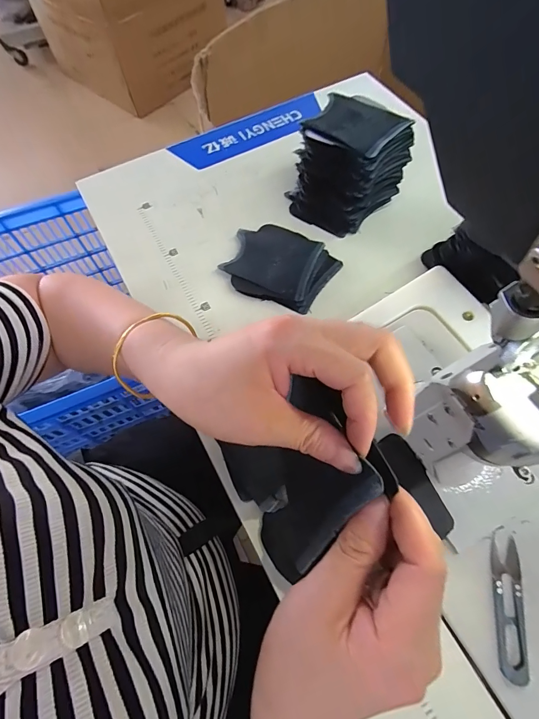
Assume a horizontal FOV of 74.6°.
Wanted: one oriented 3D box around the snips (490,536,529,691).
[{"bbox_3d":[0.198,0.204,0.291,0.022,0.005,0.100,5,66,4],"label":"snips"}]

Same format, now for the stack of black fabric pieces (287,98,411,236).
[{"bbox_3d":[0.097,-0.248,0.461,0.123,0.105,0.120,-39,70,-15],"label":"stack of black fabric pieces"}]

